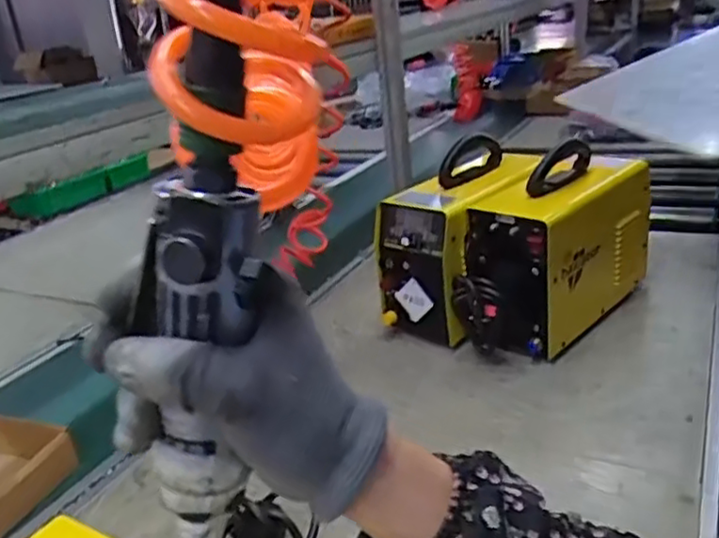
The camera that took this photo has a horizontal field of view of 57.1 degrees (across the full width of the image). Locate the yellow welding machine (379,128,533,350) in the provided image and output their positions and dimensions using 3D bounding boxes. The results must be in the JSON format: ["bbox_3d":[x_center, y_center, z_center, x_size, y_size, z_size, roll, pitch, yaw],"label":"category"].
[{"bbox_3d":[0.156,-0.044,1.037,0.145,0.245,0.266,12,30,37],"label":"yellow welding machine"}]

